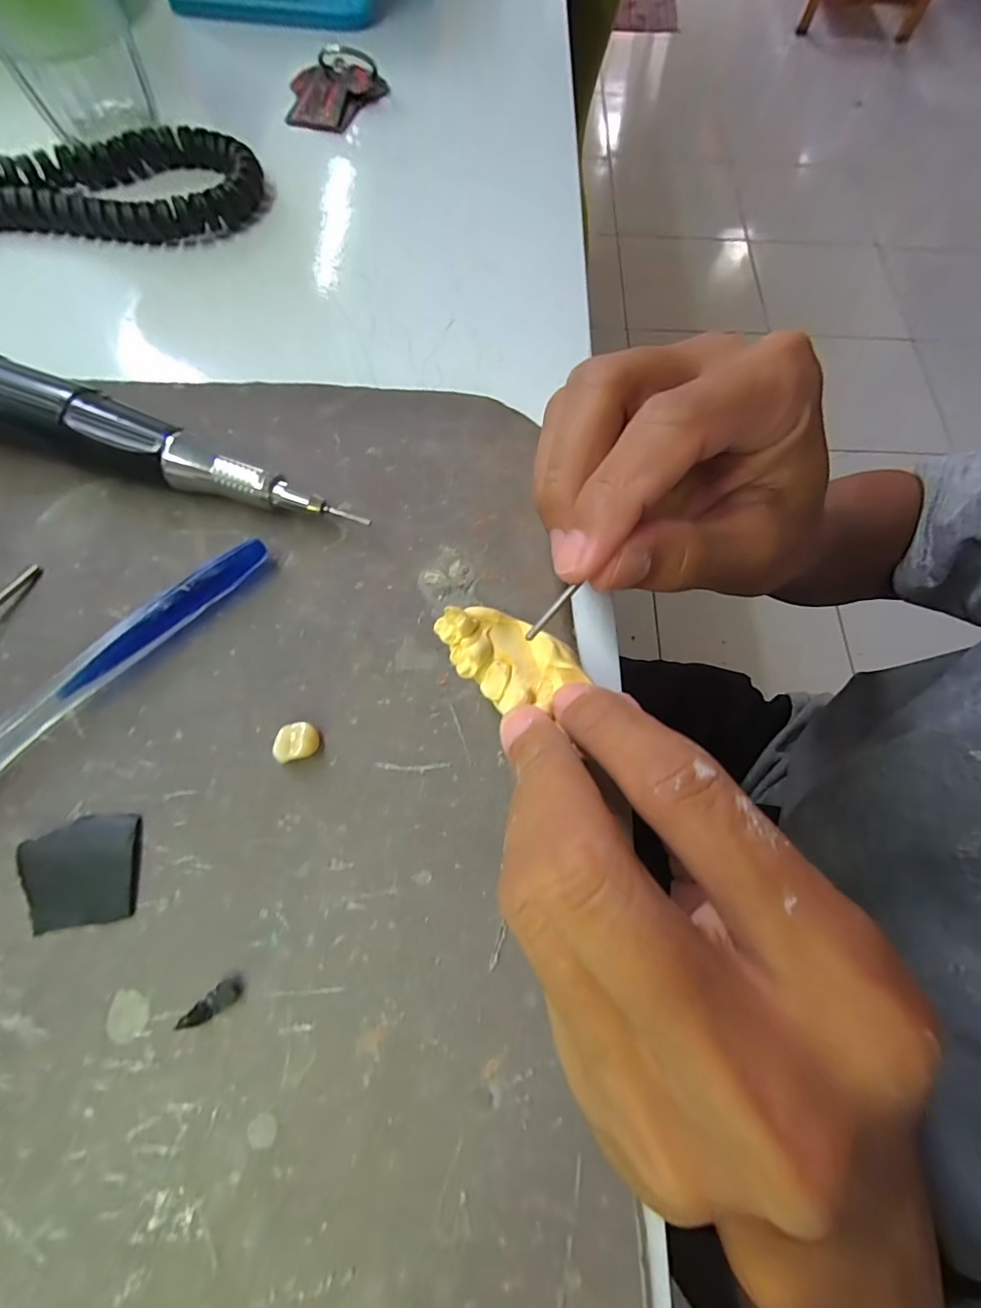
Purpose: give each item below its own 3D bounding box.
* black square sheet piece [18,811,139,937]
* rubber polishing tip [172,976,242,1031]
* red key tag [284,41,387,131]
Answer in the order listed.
[{"bbox_3d":[-0.112,0.059,0.130,0.029,0.004,0.027,-7,71,-5],"label":"black square sheet piece"},{"bbox_3d":[-0.070,0.088,0.120,0.014,0.005,0.006,-33,75,-13],"label":"rubber polishing tip"},{"bbox_3d":[-0.088,-0.308,0.260,0.041,0.017,0.053,29,72,9],"label":"red key tag"}]

